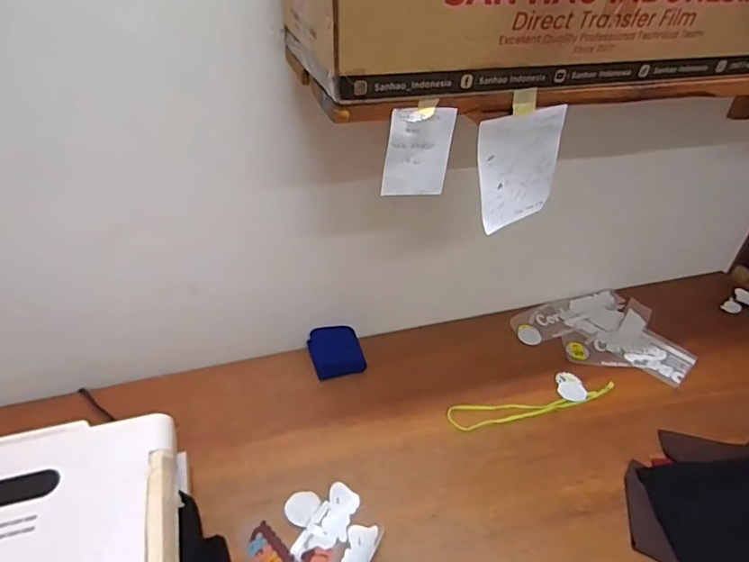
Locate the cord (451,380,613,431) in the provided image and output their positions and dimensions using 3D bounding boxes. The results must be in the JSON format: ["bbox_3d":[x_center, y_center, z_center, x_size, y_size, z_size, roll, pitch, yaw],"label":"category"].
[{"bbox_3d":[0.339,0.259,1.058,0.386,0.006,0.062,-6,40,-10],"label":"cord"}]

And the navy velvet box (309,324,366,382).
[{"bbox_3d":[-0.084,0.156,1.137,0.113,0.041,0.118,-9,41,-14],"label":"navy velvet box"}]

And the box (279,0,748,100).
[{"bbox_3d":[0.209,-0.370,0.655,0.632,0.156,0.266,-11,39,-13],"label":"box"}]

